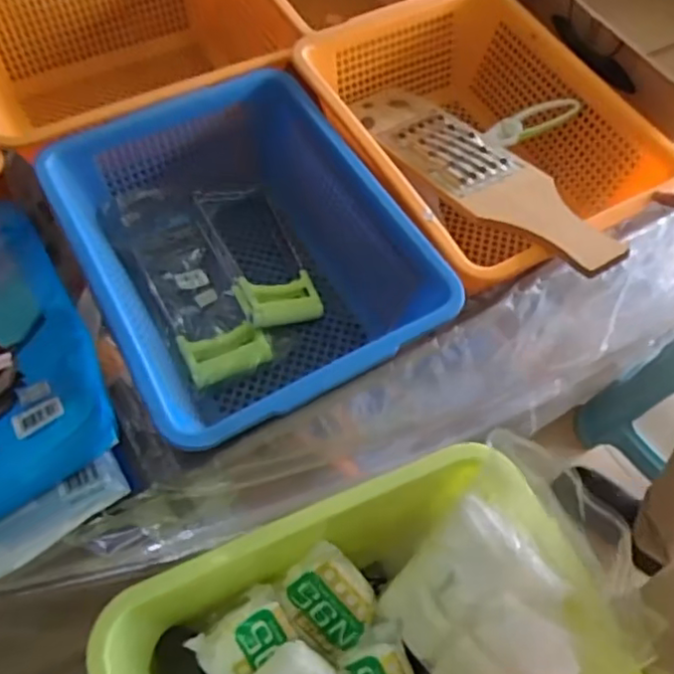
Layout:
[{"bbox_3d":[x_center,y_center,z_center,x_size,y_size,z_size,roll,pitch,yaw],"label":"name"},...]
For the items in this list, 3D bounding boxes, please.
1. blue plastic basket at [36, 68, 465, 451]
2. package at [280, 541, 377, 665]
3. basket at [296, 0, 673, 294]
[{"bbox_3d":[-0.092,-0.079,0.649,0.284,0.139,0.363,-27,66,-16],"label":"blue plastic basket"},{"bbox_3d":[-0.007,0.320,0.794,0.110,0.055,0.102,42,94,8],"label":"package"},{"bbox_3d":[0.155,-0.212,0.725,0.290,0.126,0.364,-25,65,-16],"label":"basket"}]

